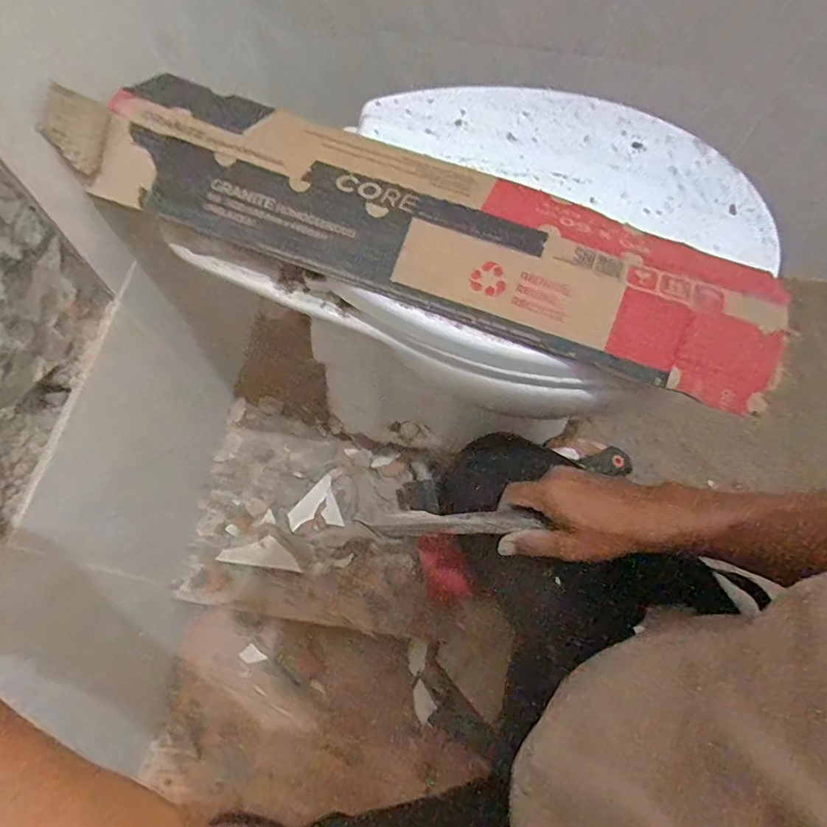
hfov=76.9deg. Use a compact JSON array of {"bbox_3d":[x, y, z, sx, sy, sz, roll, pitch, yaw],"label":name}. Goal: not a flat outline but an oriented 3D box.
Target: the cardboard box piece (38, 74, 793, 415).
[{"bbox_3d":[0.008,-0.174,0.457,0.617,0.054,0.163,20,72,6],"label":"cardboard box piece"}]

